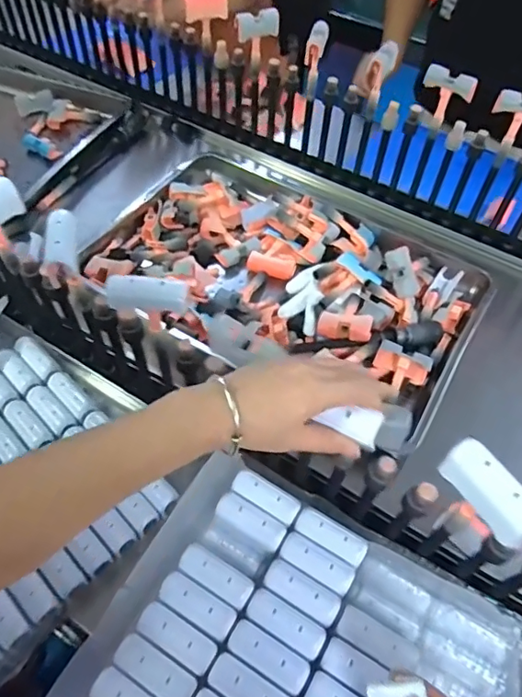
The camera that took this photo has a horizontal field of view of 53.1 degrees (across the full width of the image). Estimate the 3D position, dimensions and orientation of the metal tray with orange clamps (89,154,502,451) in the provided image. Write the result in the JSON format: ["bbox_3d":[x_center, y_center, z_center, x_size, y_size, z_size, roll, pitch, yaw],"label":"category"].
[{"bbox_3d":[0.053,-0.133,0.838,0.566,0.064,0.360,29,59,15],"label":"metal tray with orange clamps"}]

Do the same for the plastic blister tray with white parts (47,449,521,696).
[{"bbox_3d":[0.041,0.290,0.477,0.368,0.047,0.274,27,59,14],"label":"plastic blister tray with white parts"}]

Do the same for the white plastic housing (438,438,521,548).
[{"bbox_3d":[0.176,0.108,0.399,0.039,0.022,0.076,-45,65,15],"label":"white plastic housing"}]

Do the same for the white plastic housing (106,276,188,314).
[{"bbox_3d":[-0.107,-0.052,0.493,0.075,0.039,0.015,6,56,0],"label":"white plastic housing"}]

